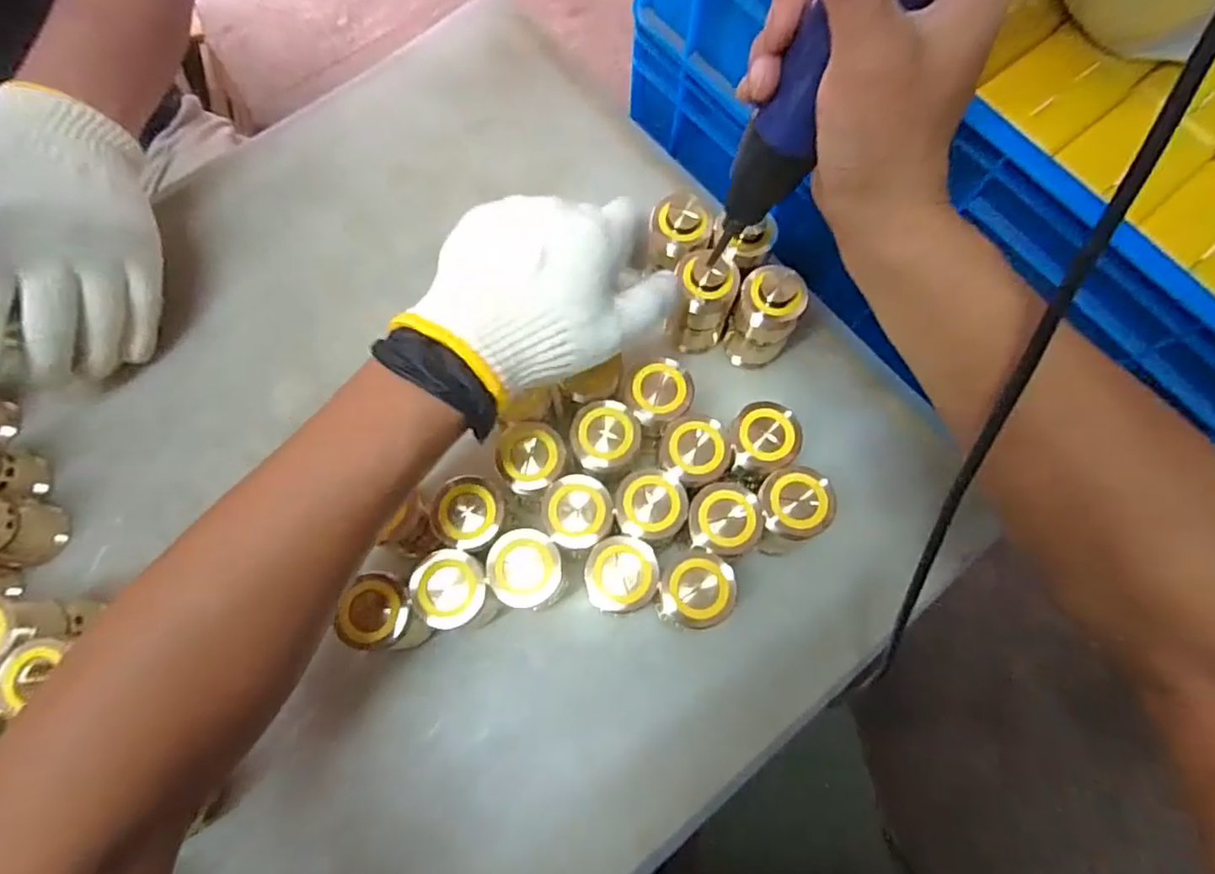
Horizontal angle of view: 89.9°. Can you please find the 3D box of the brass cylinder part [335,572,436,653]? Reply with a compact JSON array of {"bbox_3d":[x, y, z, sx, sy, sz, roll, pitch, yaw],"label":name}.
[{"bbox_3d":[-0.120,0.101,0.347,0.031,0.074,0.038,26,76,7],"label":"brass cylinder part"}]

